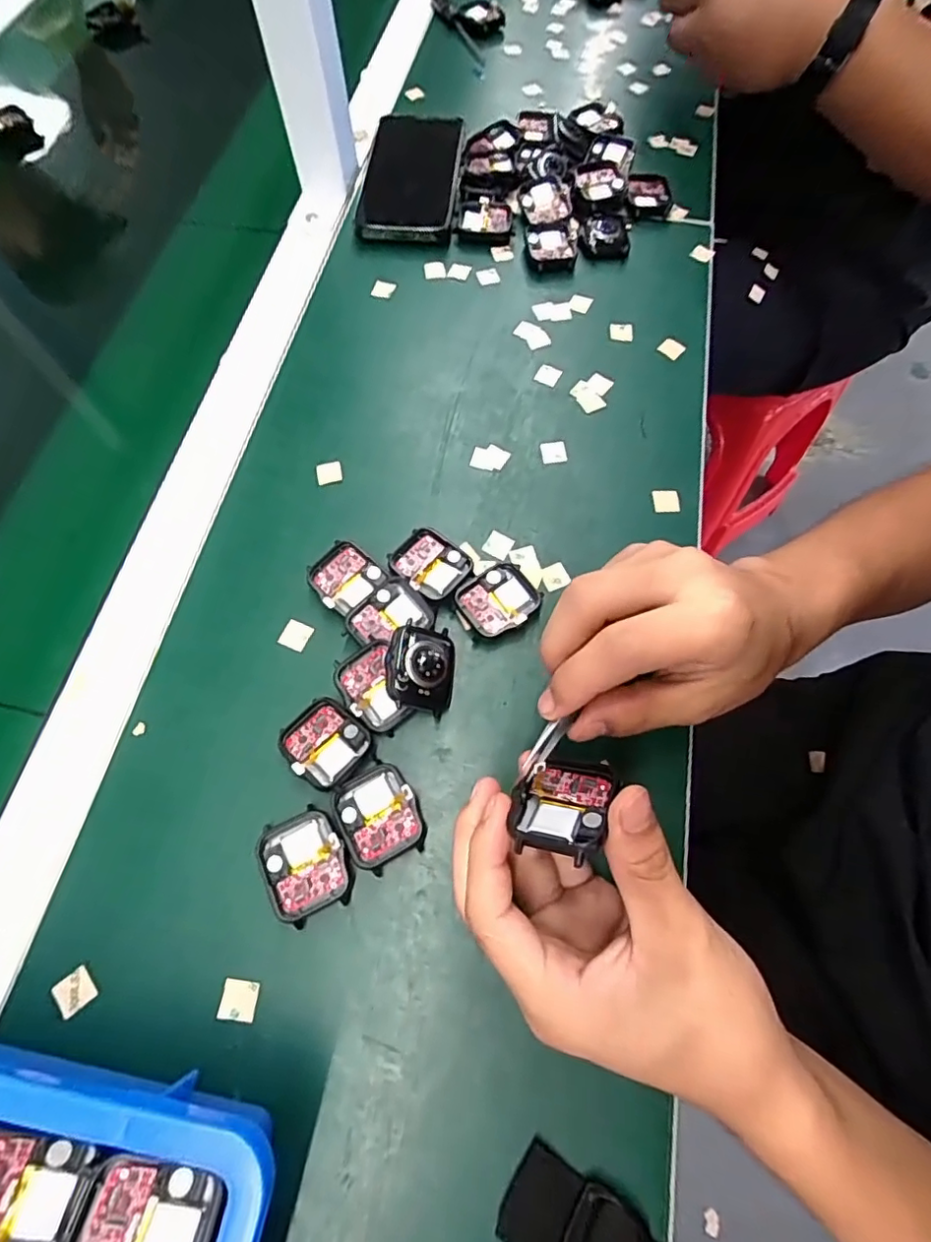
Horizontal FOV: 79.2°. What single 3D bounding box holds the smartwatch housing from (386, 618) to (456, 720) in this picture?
[{"bbox_3d":[-0.023,0.024,0.299,0.038,0.009,0.045,21,66,-20],"label":"smartwatch housing"}]

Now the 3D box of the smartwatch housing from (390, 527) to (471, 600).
[{"bbox_3d":[-0.021,-0.034,0.331,0.045,0.006,0.039,35,72,15],"label":"smartwatch housing"}]

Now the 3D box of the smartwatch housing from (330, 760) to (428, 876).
[{"bbox_3d":[-0.043,0.096,0.278,0.038,0.010,0.046,-29,69,-11],"label":"smartwatch housing"}]

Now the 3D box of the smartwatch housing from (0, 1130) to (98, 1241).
[{"bbox_3d":[-0.151,0.192,0.188,0.039,0.010,0.039,27,63,-26],"label":"smartwatch housing"}]

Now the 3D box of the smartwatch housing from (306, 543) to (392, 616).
[{"bbox_3d":[-0.068,-0.025,0.325,0.041,0.009,0.038,39,73,16],"label":"smartwatch housing"}]

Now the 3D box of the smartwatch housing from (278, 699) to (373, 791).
[{"bbox_3d":[-0.074,0.063,0.293,0.043,0.014,0.038,37,72,15],"label":"smartwatch housing"}]

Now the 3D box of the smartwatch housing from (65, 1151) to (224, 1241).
[{"bbox_3d":[-0.104,0.199,0.182,0.043,0.005,0.035,24,50,-14],"label":"smartwatch housing"}]

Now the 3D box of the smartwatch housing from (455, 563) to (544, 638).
[{"bbox_3d":[0.020,-0.012,0.324,0.044,0.011,0.038,-35,70,-13],"label":"smartwatch housing"}]

